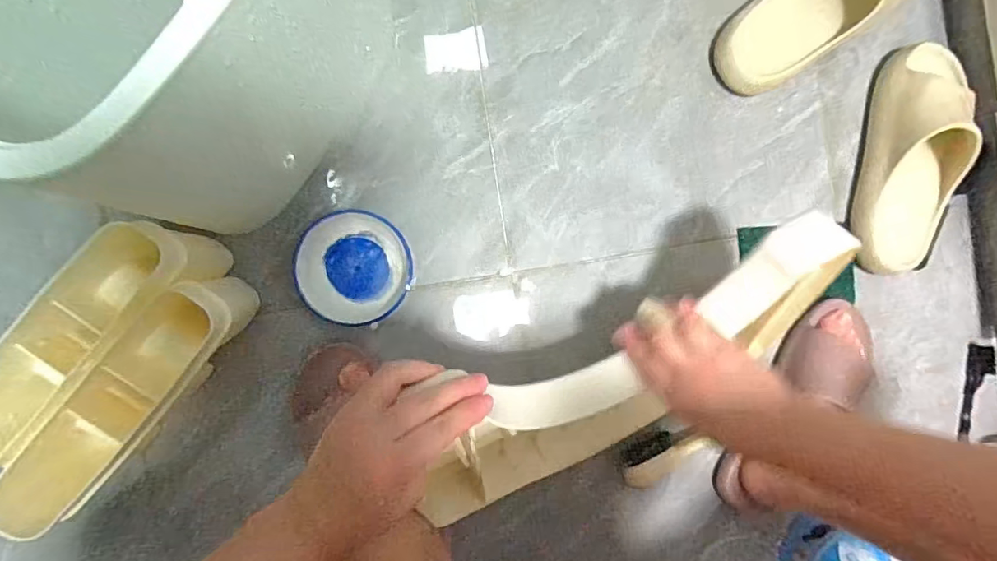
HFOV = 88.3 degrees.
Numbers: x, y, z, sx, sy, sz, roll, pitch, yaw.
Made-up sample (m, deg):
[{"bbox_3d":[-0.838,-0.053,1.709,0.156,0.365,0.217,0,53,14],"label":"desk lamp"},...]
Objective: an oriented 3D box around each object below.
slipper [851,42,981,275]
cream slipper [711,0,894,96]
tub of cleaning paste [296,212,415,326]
[{"bbox_3d":[0.491,-0.140,0.592,0.101,0.079,0.264,9,91,-7],"label":"slipper"},{"bbox_3d":[0.360,-0.310,0.567,0.263,0.082,0.105,-37,96,-5],"label":"cream slipper"},{"bbox_3d":[-0.149,-0.014,0.539,0.113,0.037,0.118,0,92,-7],"label":"tub of cleaning paste"}]

